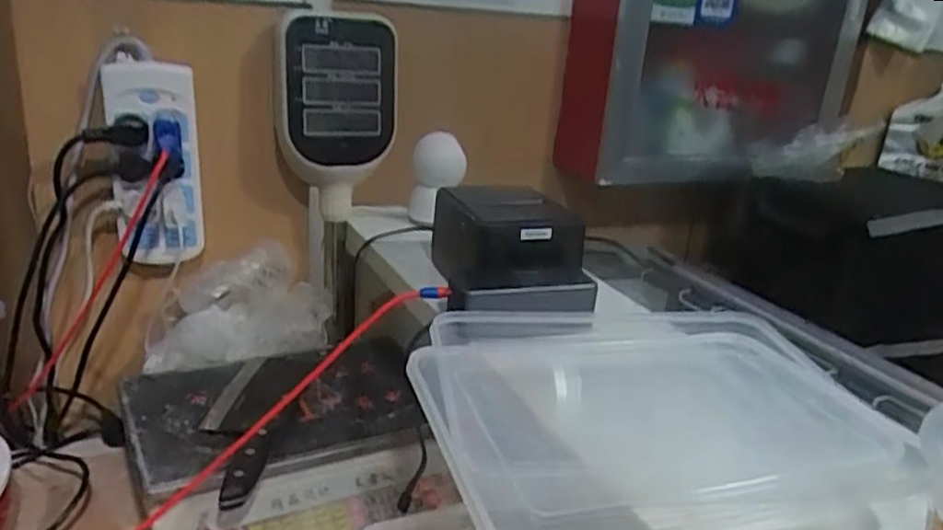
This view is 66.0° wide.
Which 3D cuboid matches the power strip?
[{"bbox_3d":[-0.349,-0.107,0.795,0.092,0.221,0.040,1,21,-10],"label":"power strip"}]

